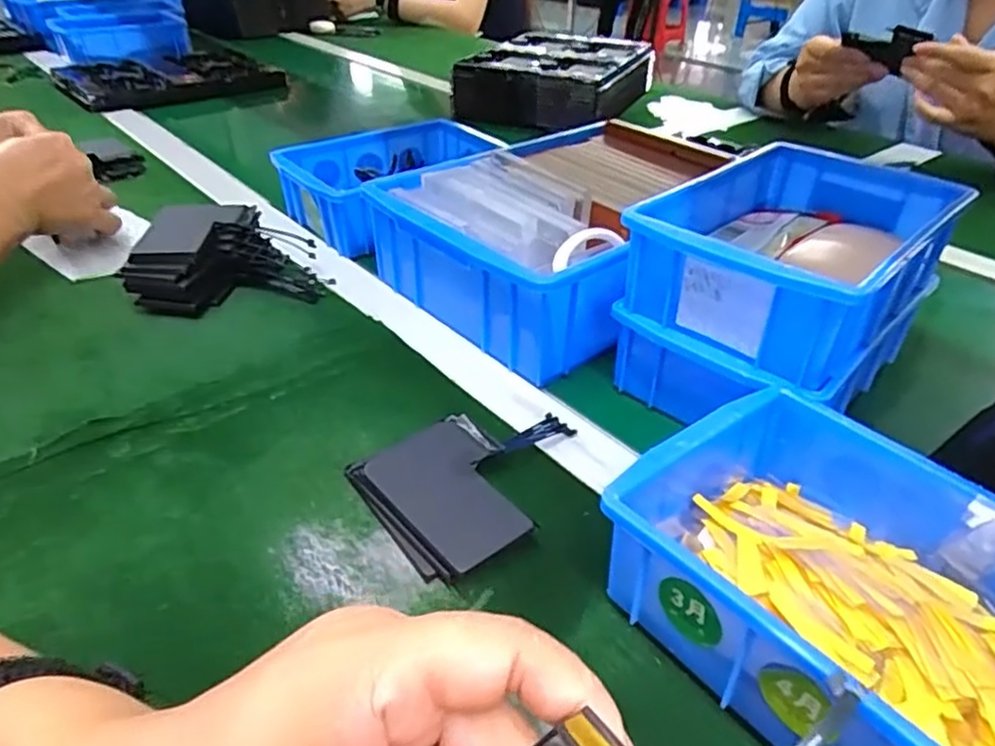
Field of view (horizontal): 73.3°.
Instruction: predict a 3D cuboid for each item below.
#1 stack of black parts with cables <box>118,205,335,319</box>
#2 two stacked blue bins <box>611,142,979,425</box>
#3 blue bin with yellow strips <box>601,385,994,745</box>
[{"bbox_3d":[-0.209,-0.093,0.512,0.134,0.063,0.077,-10,37,-17],"label":"stack of black parts with cables"},{"bbox_3d":[0.180,-0.055,0.420,0.128,0.109,0.204,31,44,34],"label":"two stacked blue bins"},{"bbox_3d":[0.153,0.095,0.264,0.138,0.068,0.198,-23,43,-31],"label":"blue bin with yellow strips"}]

